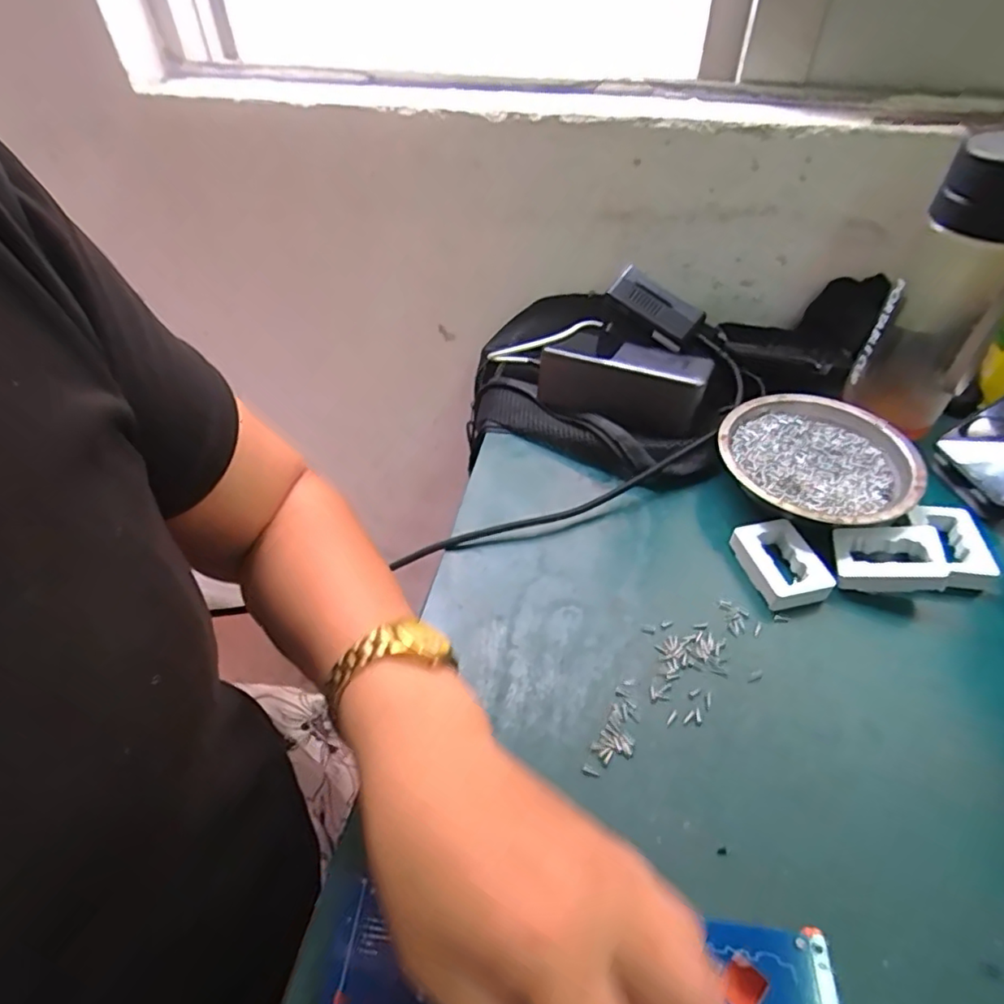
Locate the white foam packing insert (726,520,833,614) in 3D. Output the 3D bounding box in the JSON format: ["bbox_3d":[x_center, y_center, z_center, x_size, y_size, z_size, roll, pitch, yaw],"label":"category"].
[{"bbox_3d":[0.177,0.040,0.380,0.042,0.019,0.059,-9,46,-9],"label":"white foam packing insert"}]

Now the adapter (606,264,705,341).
[{"bbox_3d":[0.121,-0.157,0.473,0.072,0.015,0.028,39,95,14],"label":"adapter"}]

